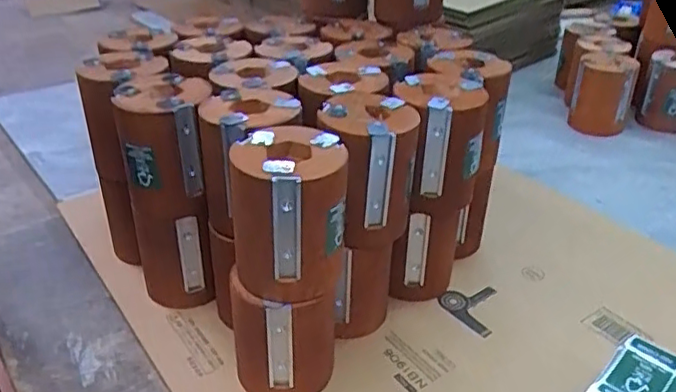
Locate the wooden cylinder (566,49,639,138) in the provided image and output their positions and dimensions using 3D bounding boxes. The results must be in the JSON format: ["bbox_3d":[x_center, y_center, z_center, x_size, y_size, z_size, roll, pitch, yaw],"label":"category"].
[{"bbox_3d":[0.391,-0.149,0.888,0.077,0.109,0.077,15,33,25],"label":"wooden cylinder"}]

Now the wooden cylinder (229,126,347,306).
[{"bbox_3d":[-0.035,0.011,0.429,0.080,0.098,0.077,-4,33,-5],"label":"wooden cylinder"}]

